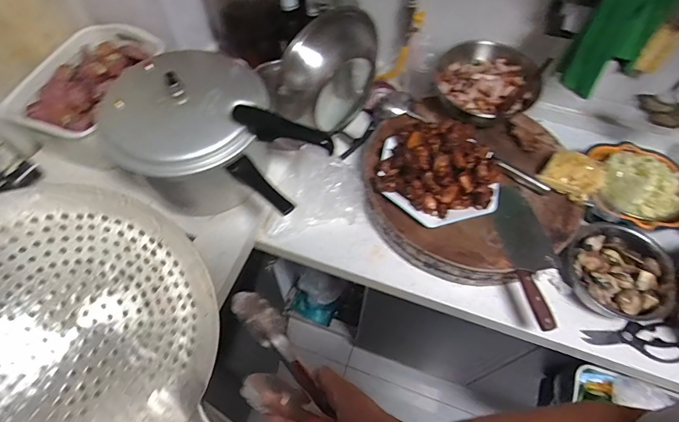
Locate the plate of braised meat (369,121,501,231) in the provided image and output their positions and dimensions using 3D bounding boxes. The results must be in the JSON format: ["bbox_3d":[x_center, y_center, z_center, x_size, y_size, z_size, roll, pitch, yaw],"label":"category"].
[{"bbox_3d":[0.206,-0.093,0.818,0.250,0.098,0.212,25,62,13],"label":"plate of braised meat"}]

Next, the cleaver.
[{"bbox_3d":[0.375,0.075,0.787,0.093,0.029,0.291,-8,60,-6],"label":"cleaver"}]

